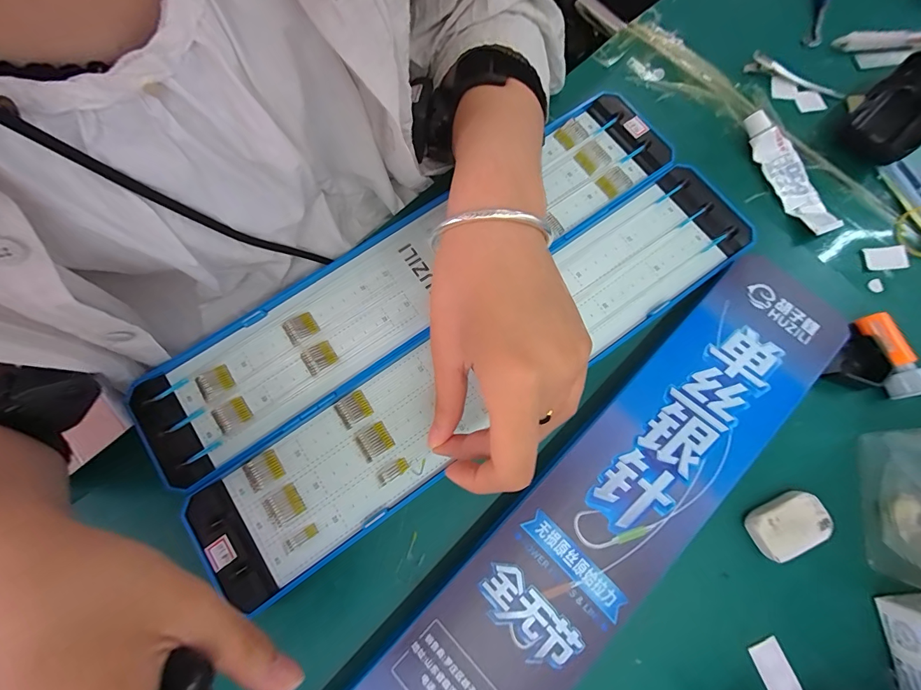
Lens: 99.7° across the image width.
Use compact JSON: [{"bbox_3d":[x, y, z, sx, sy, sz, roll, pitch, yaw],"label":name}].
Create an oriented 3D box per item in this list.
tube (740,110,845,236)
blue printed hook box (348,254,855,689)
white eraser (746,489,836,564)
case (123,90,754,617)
[{"bbox_3d":[0.265,-0.140,0.312,0.028,0.012,0.112,-20,77,-5],"label":"tube"},{"bbox_3d":[0.084,0.116,0.245,0.431,0.023,0.088,-44,80,-10],"label":"blue printed hook box"},{"bbox_3d":[0.211,0.116,0.252,0.047,0.017,0.031,-23,77,-6],"label":"white eraser"},{"bbox_3d":[-0.004,-0.023,0.288,0.442,0.013,0.178,-33,79,-7],"label":"case"}]

